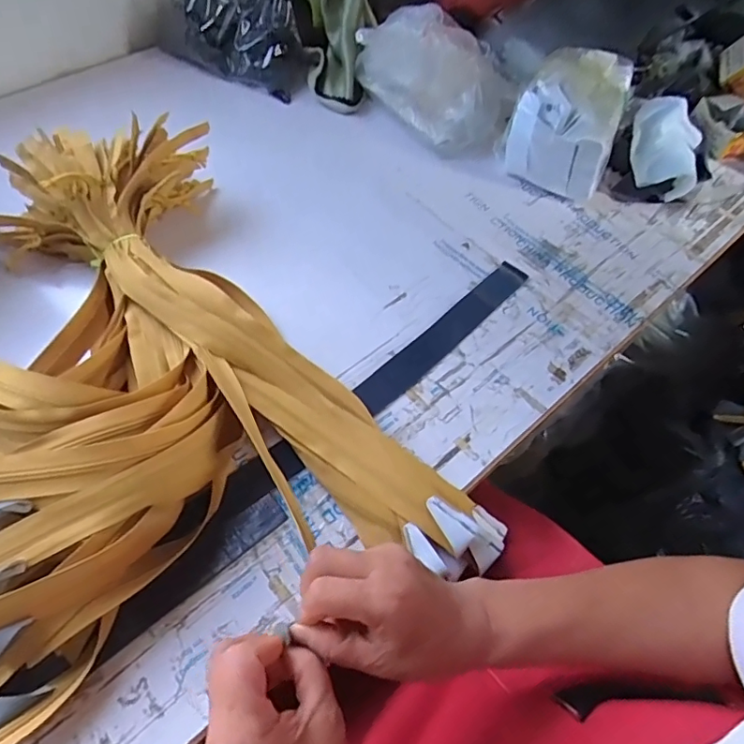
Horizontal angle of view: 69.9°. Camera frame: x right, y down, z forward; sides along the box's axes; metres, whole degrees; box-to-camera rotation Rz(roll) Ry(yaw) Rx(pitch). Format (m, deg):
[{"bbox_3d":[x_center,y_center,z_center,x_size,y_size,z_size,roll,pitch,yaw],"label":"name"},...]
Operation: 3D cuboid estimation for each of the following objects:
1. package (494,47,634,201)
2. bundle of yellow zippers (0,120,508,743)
[{"bbox_3d":[0.281,-0.362,0.751,0.141,0.120,0.210,26,60,12],"label":"package"},{"bbox_3d":[-0.289,0.001,0.501,0.625,0.104,0.557,-16,61,-13],"label":"bundle of yellow zippers"}]

